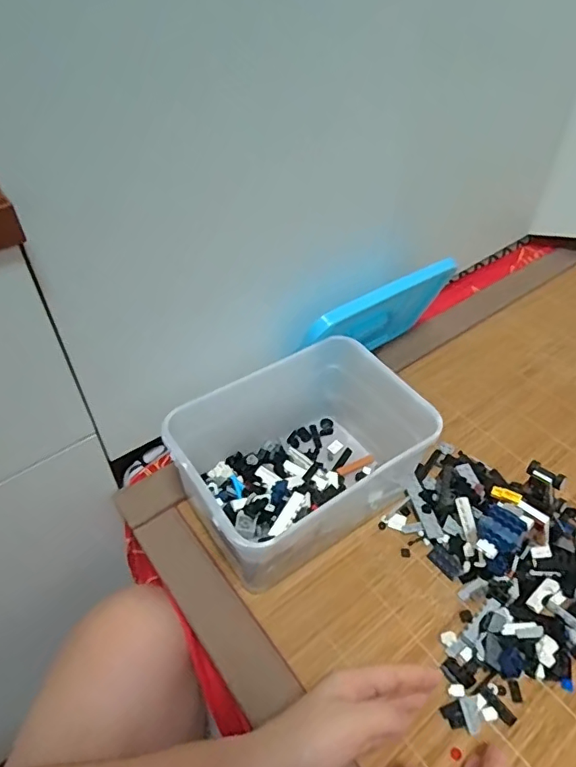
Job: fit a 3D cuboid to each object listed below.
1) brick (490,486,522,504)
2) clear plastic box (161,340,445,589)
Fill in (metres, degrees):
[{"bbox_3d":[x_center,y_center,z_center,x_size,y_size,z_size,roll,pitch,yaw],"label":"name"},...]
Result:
[{"bbox_3d":[0.195,0.100,0.457,0.026,0.007,0.009,14,44,40],"label":"brick"},{"bbox_3d":[0.013,0.076,0.483,0.211,0.120,0.157,-24,50,-22],"label":"clear plastic box"}]

